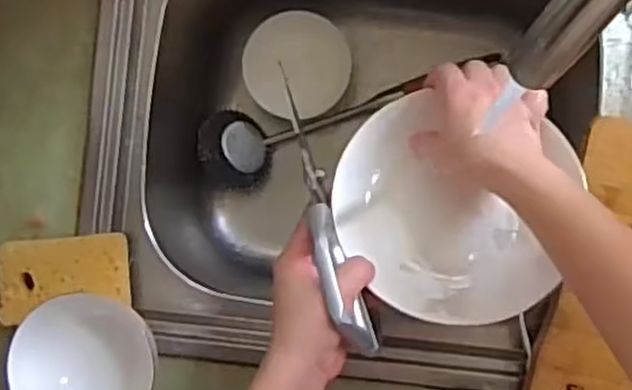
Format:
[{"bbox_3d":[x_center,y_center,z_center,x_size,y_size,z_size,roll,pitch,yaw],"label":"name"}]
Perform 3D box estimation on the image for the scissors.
[{"bbox_3d":[0.004,0.008,0.521,0.020,0.057,0.209,-18,73,6],"label":"scissors"}]

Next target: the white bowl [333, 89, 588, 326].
[{"bbox_3d":[0.095,0.012,0.536,0.162,0.048,0.149,0,88,7],"label":"white bowl"}]

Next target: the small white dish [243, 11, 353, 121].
[{"bbox_3d":[-0.019,-0.137,0.783,0.110,0.008,0.108,-2,108,-5],"label":"small white dish"}]

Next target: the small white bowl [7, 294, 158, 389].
[{"bbox_3d":[-0.189,0.142,0.600,0.107,0.049,0.112,0,88,7],"label":"small white bowl"}]

